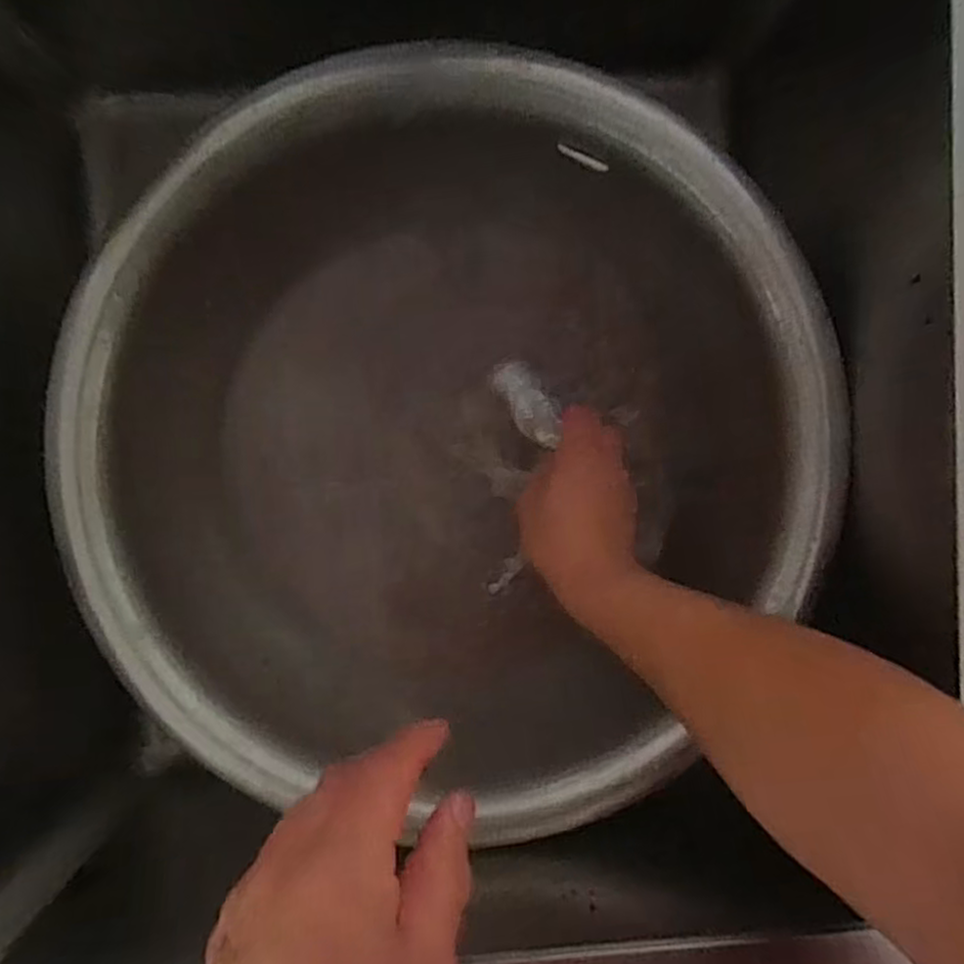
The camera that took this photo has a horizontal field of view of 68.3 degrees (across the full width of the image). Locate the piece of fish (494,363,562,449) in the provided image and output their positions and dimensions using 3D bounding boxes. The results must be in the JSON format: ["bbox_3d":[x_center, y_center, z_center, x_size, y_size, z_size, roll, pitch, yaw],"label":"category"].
[{"bbox_3d":[0.036,-0.059,0.531,0.030,0.024,0.070,-33,102,1],"label":"piece of fish"}]

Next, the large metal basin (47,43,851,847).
[{"bbox_3d":[-0.017,-0.025,0.478,0.443,0.130,0.441,0,94,-2],"label":"large metal basin"}]

